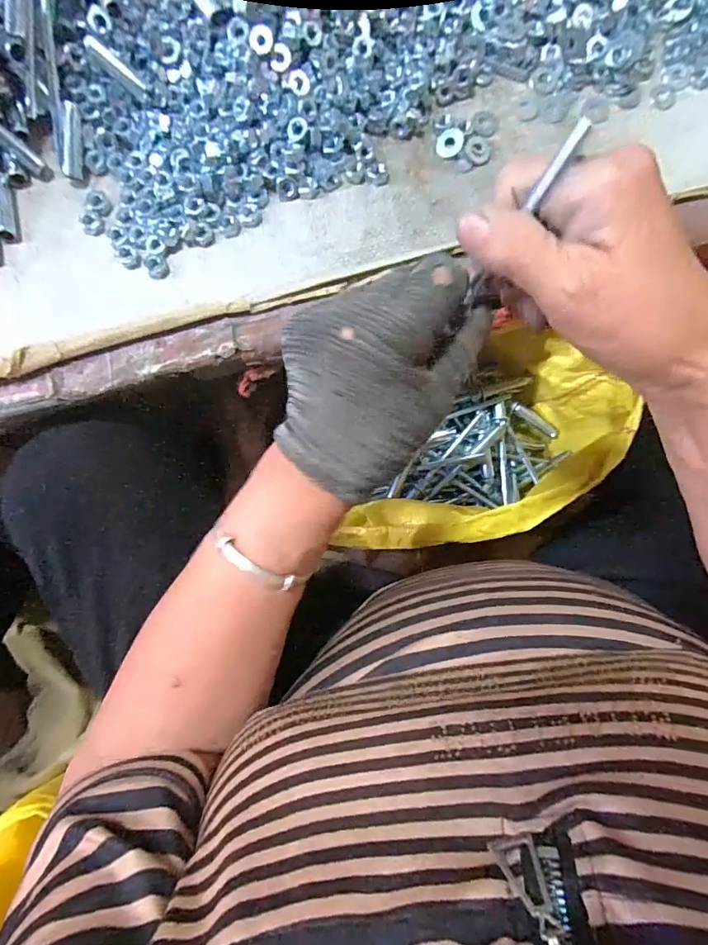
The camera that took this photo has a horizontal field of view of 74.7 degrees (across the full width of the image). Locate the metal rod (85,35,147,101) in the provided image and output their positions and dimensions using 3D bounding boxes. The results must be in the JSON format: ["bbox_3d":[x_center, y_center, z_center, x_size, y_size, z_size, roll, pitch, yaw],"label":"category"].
[{"bbox_3d":[-0.149,-0.253,0.292,0.040,0.006,0.009,38,87,-18],"label":"metal rod"}]

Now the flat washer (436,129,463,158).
[{"bbox_3d":[0.066,-0.228,0.322,0.018,0.004,0.020,21,84,0],"label":"flat washer"}]

